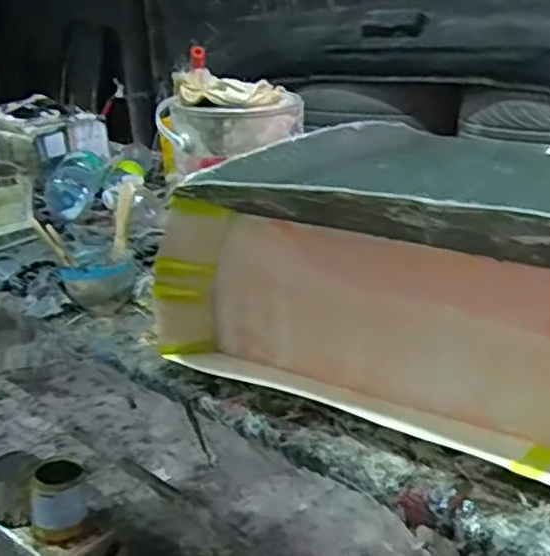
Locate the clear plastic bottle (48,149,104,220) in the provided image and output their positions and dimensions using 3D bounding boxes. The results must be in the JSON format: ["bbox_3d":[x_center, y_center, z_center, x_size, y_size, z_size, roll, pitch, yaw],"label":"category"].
[{"bbox_3d":[-0.339,-0.163,1.195,0.068,0.075,0.222,-6,22,-6],"label":"clear plastic bottle"}]

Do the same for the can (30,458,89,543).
[{"bbox_3d":[-0.415,0.421,1.326,0.111,0.111,0.106,-11,23,-17],"label":"can"}]

